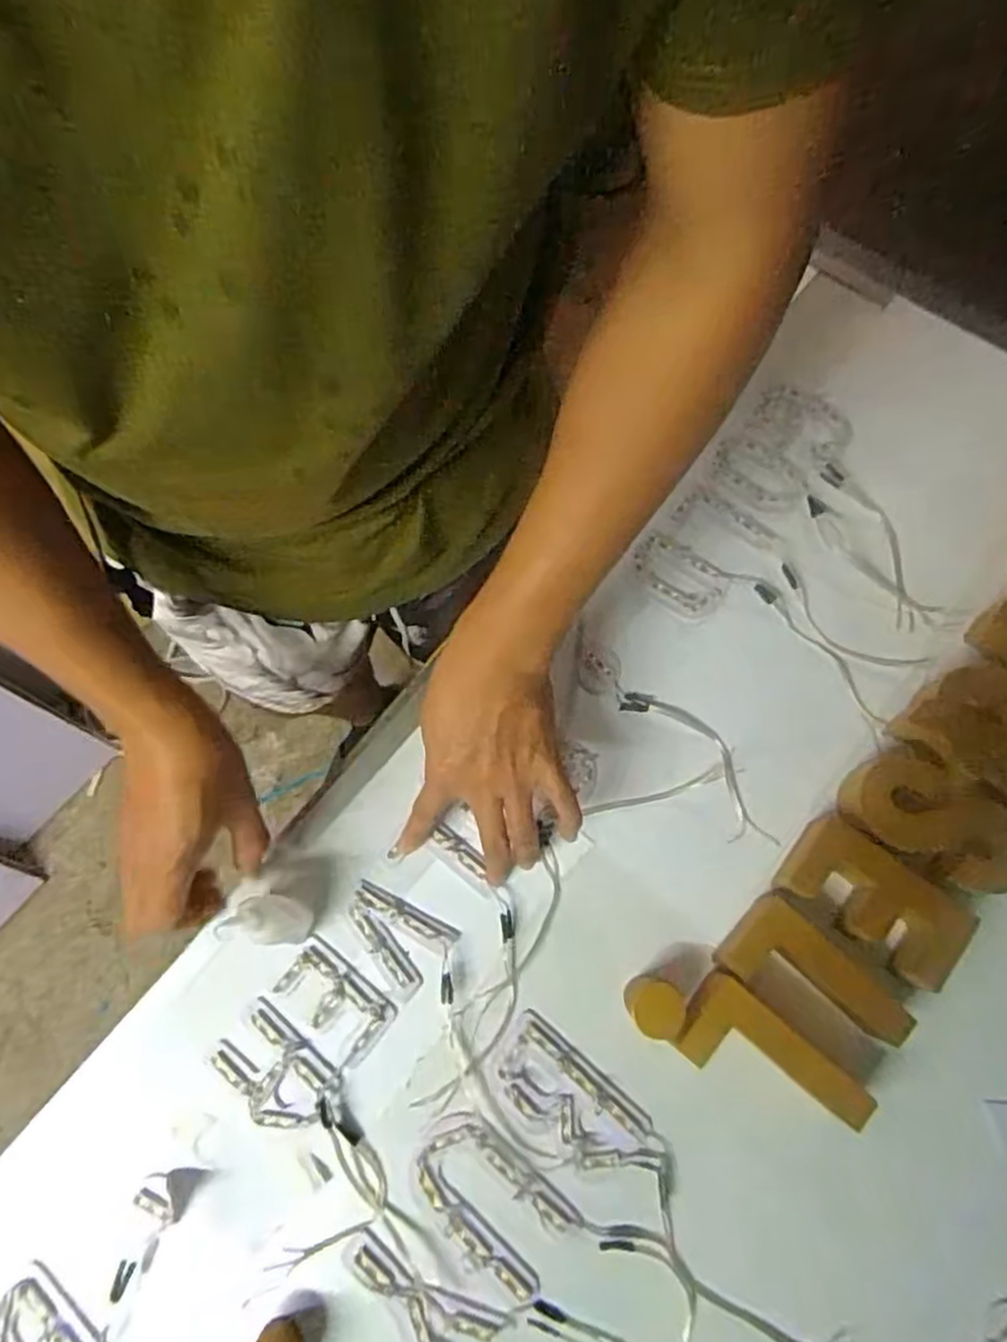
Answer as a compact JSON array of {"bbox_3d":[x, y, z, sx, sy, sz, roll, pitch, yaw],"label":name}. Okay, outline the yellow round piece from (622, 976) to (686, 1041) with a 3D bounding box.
[{"bbox_3d":[0.099,0.222,0.476,0.034,0.044,0.033,0,73,2],"label":"yellow round piece"}]

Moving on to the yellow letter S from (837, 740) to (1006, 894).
[{"bbox_3d":[0.301,0.103,0.503,0.114,0.028,0.076,40,78,13],"label":"yellow letter S"}]

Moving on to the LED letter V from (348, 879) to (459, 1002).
[{"bbox_3d":[-0.079,0.191,0.508,0.078,0.006,0.053,26,75,9],"label":"LED letter V"}]

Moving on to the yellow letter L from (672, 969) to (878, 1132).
[{"bbox_3d":[0.165,0.249,0.456,0.113,0.032,0.056,39,78,12],"label":"yellow letter L"}]

